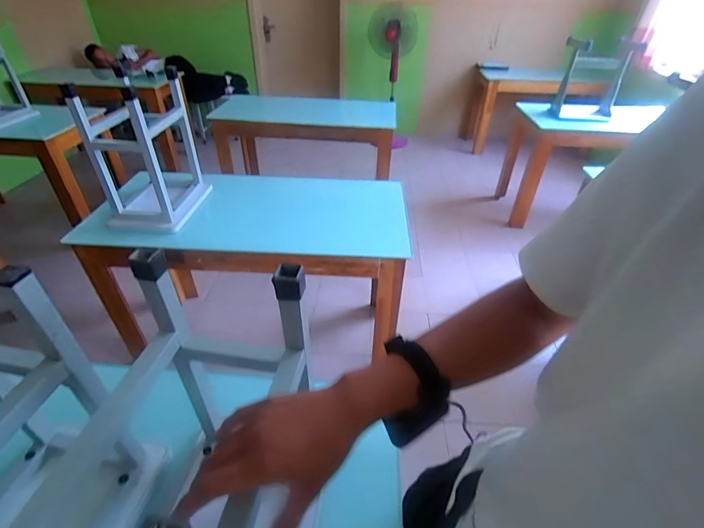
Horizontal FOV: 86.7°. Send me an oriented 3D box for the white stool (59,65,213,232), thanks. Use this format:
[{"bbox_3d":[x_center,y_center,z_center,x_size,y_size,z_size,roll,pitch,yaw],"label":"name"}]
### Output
[{"bbox_3d":[-0.697,-0.367,1.266,0.249,0.430,0.362,4,38,2],"label":"white stool"}]

